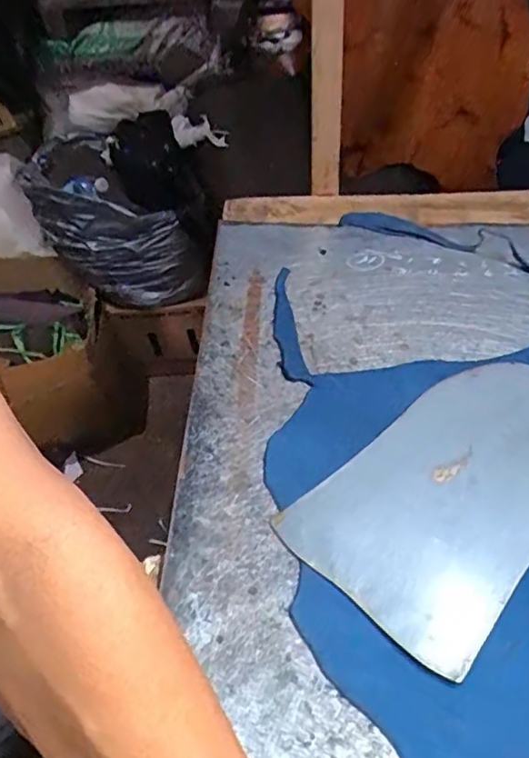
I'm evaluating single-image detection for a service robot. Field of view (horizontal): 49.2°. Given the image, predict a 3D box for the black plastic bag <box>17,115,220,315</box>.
[{"bbox_3d":[-0.404,-0.478,1.640,0.439,0.373,0.449,-20,52,-9],"label":"black plastic bag"}]

